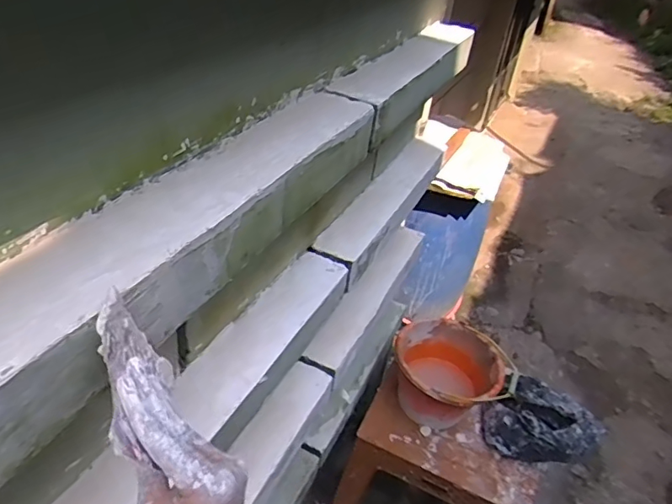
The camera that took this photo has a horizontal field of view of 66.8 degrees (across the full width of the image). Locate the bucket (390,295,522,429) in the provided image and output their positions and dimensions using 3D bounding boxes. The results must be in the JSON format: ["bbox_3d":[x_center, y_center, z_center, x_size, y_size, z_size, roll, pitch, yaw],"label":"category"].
[{"bbox_3d":[0.287,0.334,1.361,0.274,0.204,0.282,5,35,-3],"label":"bucket"}]

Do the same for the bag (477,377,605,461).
[{"bbox_3d":[0.520,0.444,1.300,0.282,0.137,0.155,21,37,19],"label":"bag"}]

